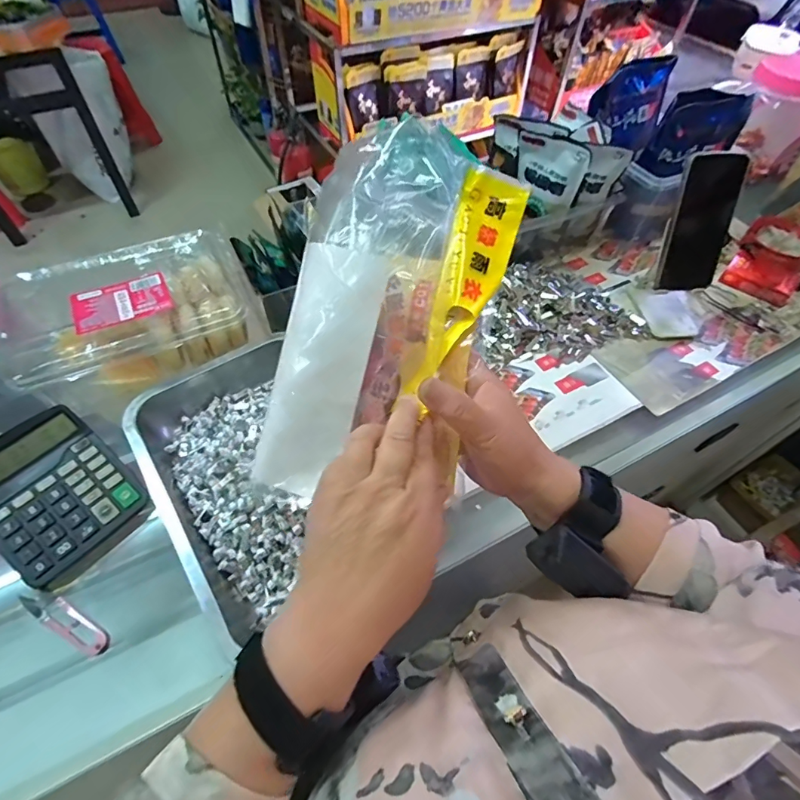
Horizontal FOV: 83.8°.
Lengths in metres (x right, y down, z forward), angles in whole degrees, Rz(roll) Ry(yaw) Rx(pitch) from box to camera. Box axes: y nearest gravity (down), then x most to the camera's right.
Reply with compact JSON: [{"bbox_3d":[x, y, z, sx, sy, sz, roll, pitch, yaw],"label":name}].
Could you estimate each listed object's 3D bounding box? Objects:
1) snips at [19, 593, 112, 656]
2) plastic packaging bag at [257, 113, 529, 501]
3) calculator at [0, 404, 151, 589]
[{"bbox_3d":[-0.287,0.189,0.383,0.097,0.014,0.021,25,58,15],"label":"snips"},{"bbox_3d":[-0.008,-0.062,0.331,0.141,0.022,0.278,14,90,3],"label":"plastic packaging bag"},{"bbox_3d":[-0.334,0.086,0.426,0.143,0.039,0.117,35,61,21],"label":"calculator"}]

